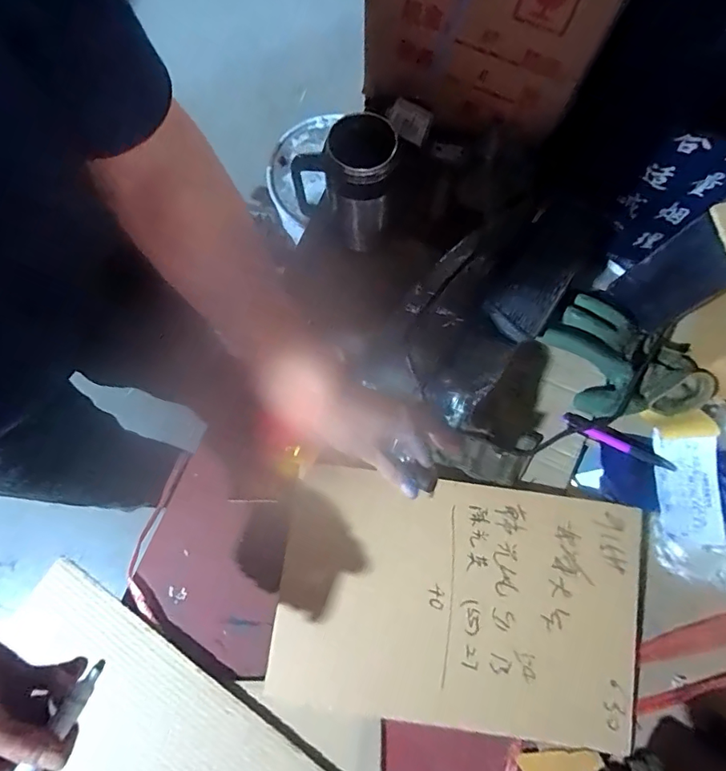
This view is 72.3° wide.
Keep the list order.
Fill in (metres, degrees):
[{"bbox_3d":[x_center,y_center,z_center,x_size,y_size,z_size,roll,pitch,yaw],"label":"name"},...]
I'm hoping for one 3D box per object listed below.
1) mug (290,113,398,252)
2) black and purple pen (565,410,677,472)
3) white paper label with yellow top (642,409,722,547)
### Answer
[{"bbox_3d":[-0.017,-0.231,0.577,0.107,0.141,0.102,0,78,0],"label":"mug"},{"bbox_3d":[0.293,0.066,0.571,0.126,0.017,0.016,30,80,6],"label":"black and purple pen"},{"bbox_3d":[0.363,0.100,0.555,0.069,0.020,0.142,-4,78,-1],"label":"white paper label with yellow top"}]

